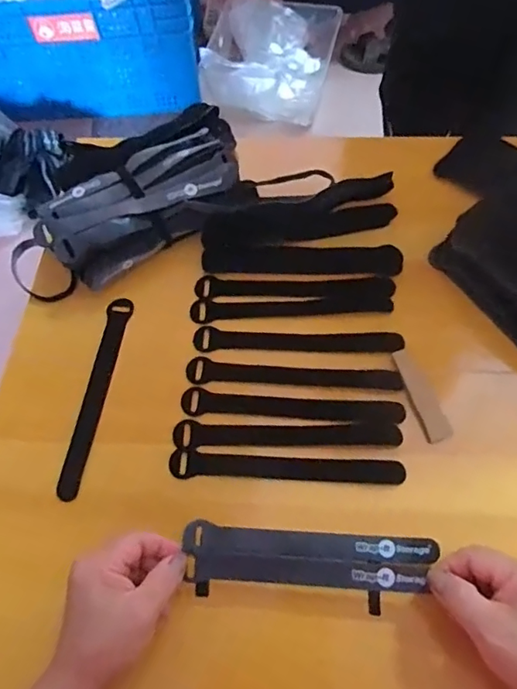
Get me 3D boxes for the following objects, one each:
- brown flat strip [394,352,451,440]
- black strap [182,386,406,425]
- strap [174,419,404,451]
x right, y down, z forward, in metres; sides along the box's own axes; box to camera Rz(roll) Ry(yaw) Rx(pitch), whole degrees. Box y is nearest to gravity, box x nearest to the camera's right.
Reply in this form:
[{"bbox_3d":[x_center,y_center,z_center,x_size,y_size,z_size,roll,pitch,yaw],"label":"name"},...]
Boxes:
[{"bbox_3d":[0.145,0.045,0.471,0.021,0.004,0.088,-17,64,-6],"label":"brown flat strip"},{"bbox_3d":[0.030,0.058,0.475,0.195,0.009,0.025,4,63,5],"label":"black strap"},{"bbox_3d":[0.026,0.081,0.466,0.196,0.010,0.025,1,63,3],"label":"strap"}]

